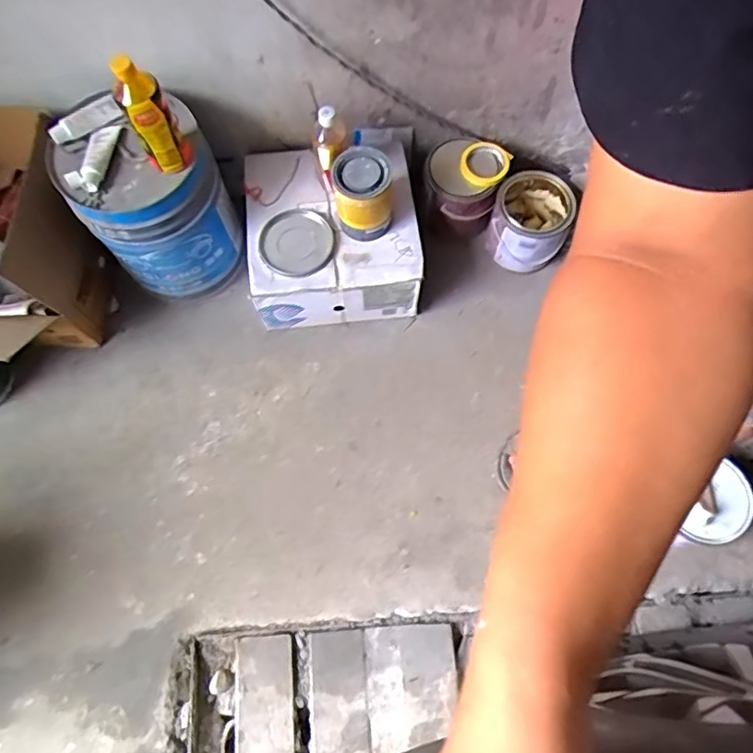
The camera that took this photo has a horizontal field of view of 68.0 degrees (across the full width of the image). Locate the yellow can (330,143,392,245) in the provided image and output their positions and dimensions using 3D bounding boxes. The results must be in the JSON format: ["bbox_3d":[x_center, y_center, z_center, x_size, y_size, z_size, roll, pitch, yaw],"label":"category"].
[{"bbox_3d":[-0.025,-0.341,1.058,0.107,0.151,0.113,-10,69,-3],"label":"yellow can"}]

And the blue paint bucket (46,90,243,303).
[{"bbox_3d":[-0.430,-0.344,1.117,0.265,0.349,0.251,-20,70,-7],"label":"blue paint bucket"}]

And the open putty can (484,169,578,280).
[{"bbox_3d":[0.333,-0.333,1.225,0.160,0.155,0.167,0,71,1],"label":"open putty can"}]

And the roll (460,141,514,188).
[{"bbox_3d":[0.226,-0.443,1.168,0.101,0.035,0.115,20,71,8],"label":"roll"}]

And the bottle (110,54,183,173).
[{"bbox_3d":[-0.353,-0.409,0.853,0.063,0.222,0.057,-27,72,-8],"label":"bottle"}]

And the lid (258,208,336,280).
[{"bbox_3d":[-0.158,-0.266,1.114,0.144,0.015,0.152,0,69,1],"label":"lid"}]

